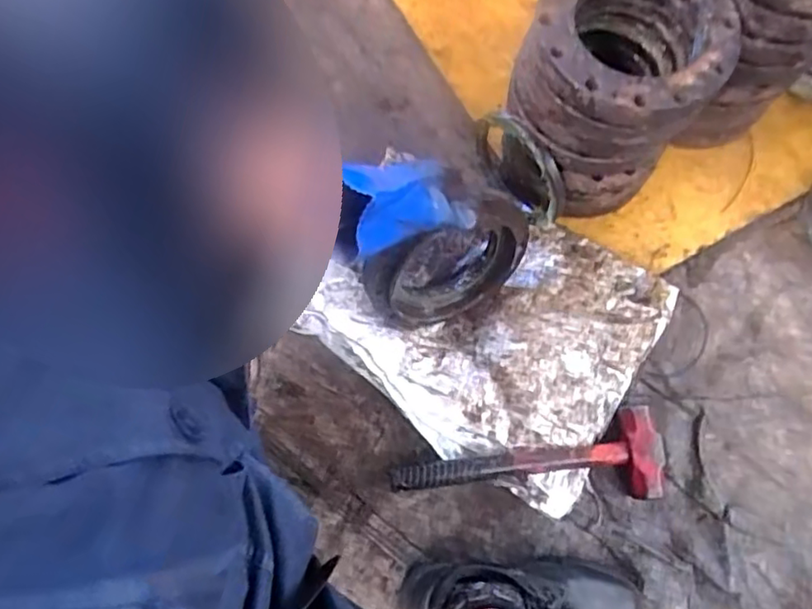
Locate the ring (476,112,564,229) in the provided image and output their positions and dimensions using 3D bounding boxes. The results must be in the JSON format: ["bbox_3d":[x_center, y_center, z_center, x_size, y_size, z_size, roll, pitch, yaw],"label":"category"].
[{"bbox_3d":[0.141,-0.171,0.790,0.032,0.146,0.145,-41,77,-12],"label":"ring"}]

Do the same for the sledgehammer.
[{"bbox_3d":[0.140,0.179,0.753,0.314,0.041,0.101,-1,72,0],"label":"sledgehammer"}]

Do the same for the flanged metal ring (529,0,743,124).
[{"bbox_3d":[0.234,-0.279,0.639,0.194,0.038,0.196,0,73,-1],"label":"flanged metal ring"}]

